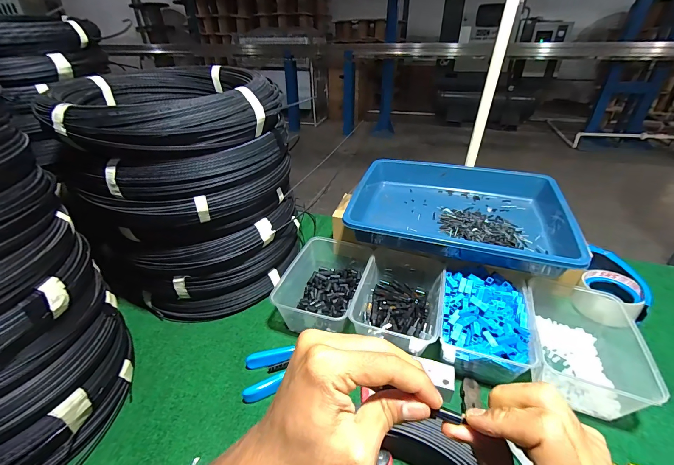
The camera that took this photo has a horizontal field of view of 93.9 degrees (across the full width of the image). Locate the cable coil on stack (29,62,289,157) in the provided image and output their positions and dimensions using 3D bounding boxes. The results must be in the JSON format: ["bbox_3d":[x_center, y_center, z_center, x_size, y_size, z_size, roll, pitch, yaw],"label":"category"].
[{"bbox_3d":[-0.251,-0.184,0.463,0.277,0.067,0.283,-22,38,-29],"label":"cable coil on stack"}]

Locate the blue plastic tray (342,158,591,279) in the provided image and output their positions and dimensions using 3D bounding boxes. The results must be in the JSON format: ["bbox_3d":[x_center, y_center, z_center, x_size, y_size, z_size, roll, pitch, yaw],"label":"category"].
[{"bbox_3d":[0.216,-0.042,0.581,0.341,0.076,0.257,9,34,17],"label":"blue plastic tray"}]

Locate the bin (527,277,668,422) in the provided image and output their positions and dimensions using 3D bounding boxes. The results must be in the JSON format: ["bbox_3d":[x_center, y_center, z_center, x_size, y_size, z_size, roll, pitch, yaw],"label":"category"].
[{"bbox_3d":[0.331,0.140,0.442,0.120,0.070,0.200,10,35,19],"label":"bin"}]

